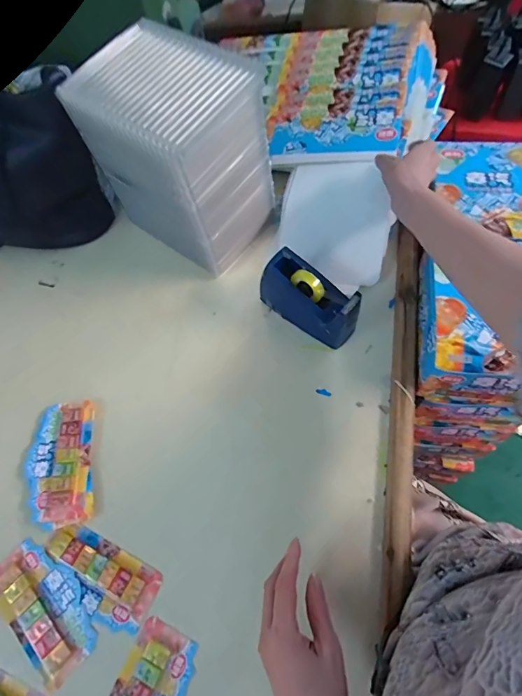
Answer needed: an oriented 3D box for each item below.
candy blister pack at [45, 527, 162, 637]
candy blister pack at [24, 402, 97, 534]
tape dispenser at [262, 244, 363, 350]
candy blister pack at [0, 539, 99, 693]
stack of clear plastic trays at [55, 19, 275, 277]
[{"bbox_3d":[-0.184,0.253,0.448,0.136,0.010,0.068,24,67,14],"label":"candy blister pack"},{"bbox_3d":[-0.251,0.141,0.503,0.078,0.016,0.150,-10,64,-2],"label":"candy blister pack"},{"bbox_3d":[0.064,-0.063,0.534,0.140,0.083,0.045,37,71,18],"label":"tape dispenser"},{"bbox_3d":[-0.239,0.283,0.444,0.074,0.009,0.144,-42,69,-17],"label":"candy blister pack"},{"bbox_3d":[-0.113,-0.261,0.555,0.208,0.234,0.159,32,71,19],"label":"stack of clear plastic trays"}]

